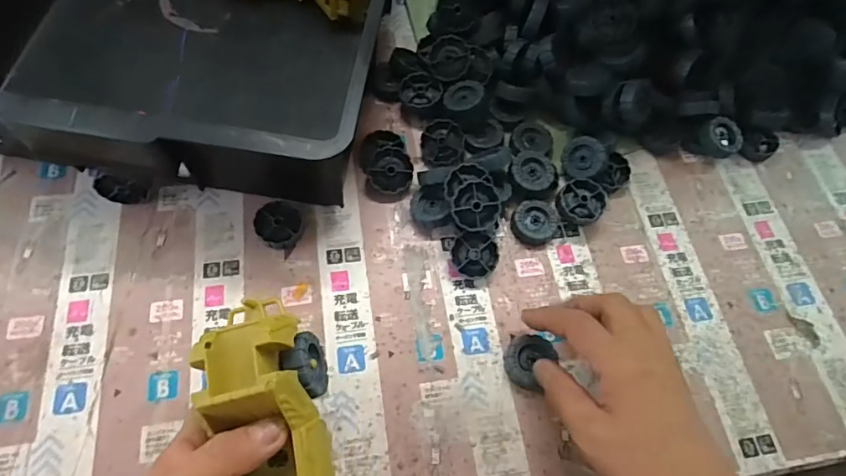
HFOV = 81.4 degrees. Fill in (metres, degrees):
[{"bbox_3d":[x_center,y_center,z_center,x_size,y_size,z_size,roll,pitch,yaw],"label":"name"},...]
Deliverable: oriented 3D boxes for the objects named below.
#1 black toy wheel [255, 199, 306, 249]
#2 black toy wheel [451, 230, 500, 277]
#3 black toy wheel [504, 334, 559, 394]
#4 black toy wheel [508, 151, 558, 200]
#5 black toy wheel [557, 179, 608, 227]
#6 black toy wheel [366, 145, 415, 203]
[{"bbox_3d":[-0.115,-0.010,0.399,0.037,0.013,0.036,1,65,-2],"label":"black toy wheel"},{"bbox_3d":[0.042,0.014,0.399,0.037,0.015,0.034,-2,89,-1],"label":"black toy wheel"},{"bbox_3d":[0.079,0.091,0.367,0.036,0.015,0.037,1,65,-2],"label":"black toy wheel"},{"bbox_3d":[0.096,-0.056,0.427,0.041,0.019,0.044,1,65,-2],"label":"black toy wheel"},{"bbox_3d":[0.135,-0.029,0.424,0.040,0.022,0.039,2,65,-4],"label":"black toy wheel"},{"bbox_3d":[-0.029,-0.054,0.424,0.044,0.012,0.044,-1,100,-8],"label":"black toy wheel"}]

